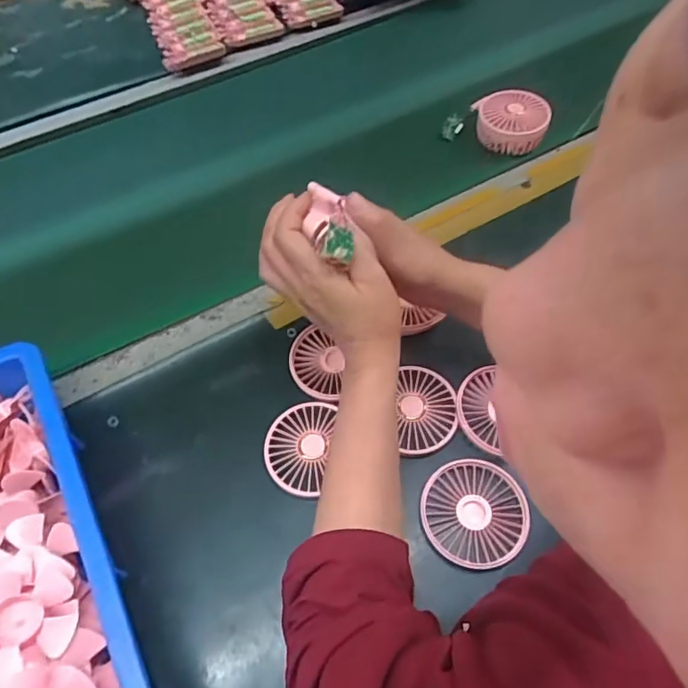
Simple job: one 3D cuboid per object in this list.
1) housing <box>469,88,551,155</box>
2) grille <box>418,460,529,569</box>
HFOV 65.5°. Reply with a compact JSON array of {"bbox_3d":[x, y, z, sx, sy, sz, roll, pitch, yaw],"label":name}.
[{"bbox_3d":[0.214,-0.285,0.690,0.084,0.045,0.088,-1,56,3],"label":"housing"},{"bbox_3d":[0.111,0.142,0.452,0.086,0.007,0.086,-2,56,2],"label":"grille"}]

